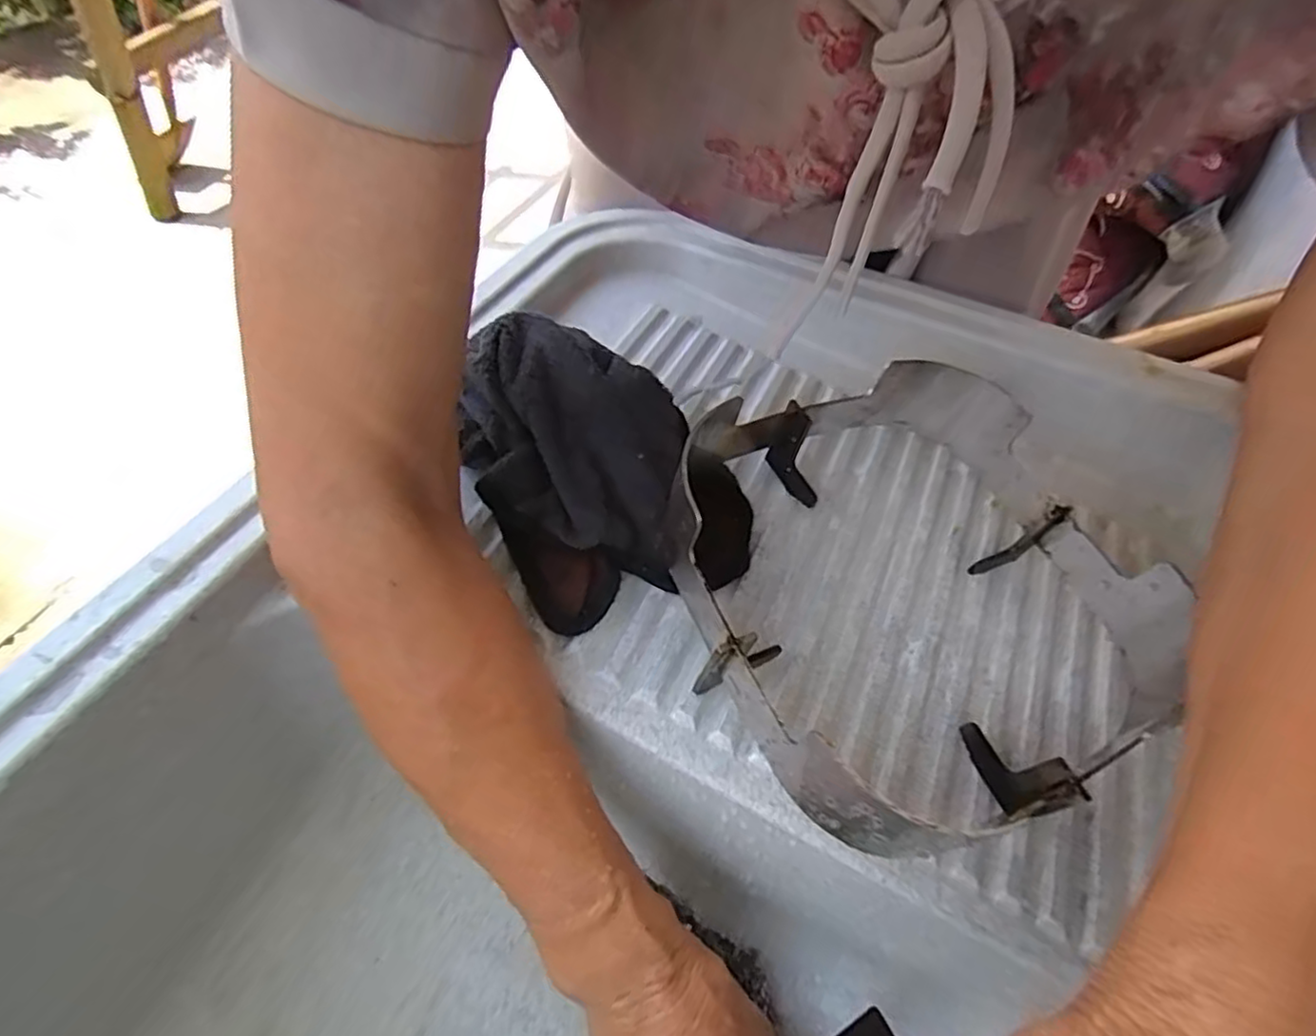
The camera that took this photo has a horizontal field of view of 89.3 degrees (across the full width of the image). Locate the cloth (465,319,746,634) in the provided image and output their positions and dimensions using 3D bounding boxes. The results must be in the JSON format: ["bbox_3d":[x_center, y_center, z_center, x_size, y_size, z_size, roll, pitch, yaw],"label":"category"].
[{"bbox_3d":[-0.026,-0.028,0.328,0.115,0.077,0.135,-25,58,-23],"label":"cloth"}]

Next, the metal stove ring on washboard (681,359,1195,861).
[{"bbox_3d":[0.121,0.023,0.312,0.217,0.080,0.218,3,52,-4],"label":"metal stove ring on washboard"}]

